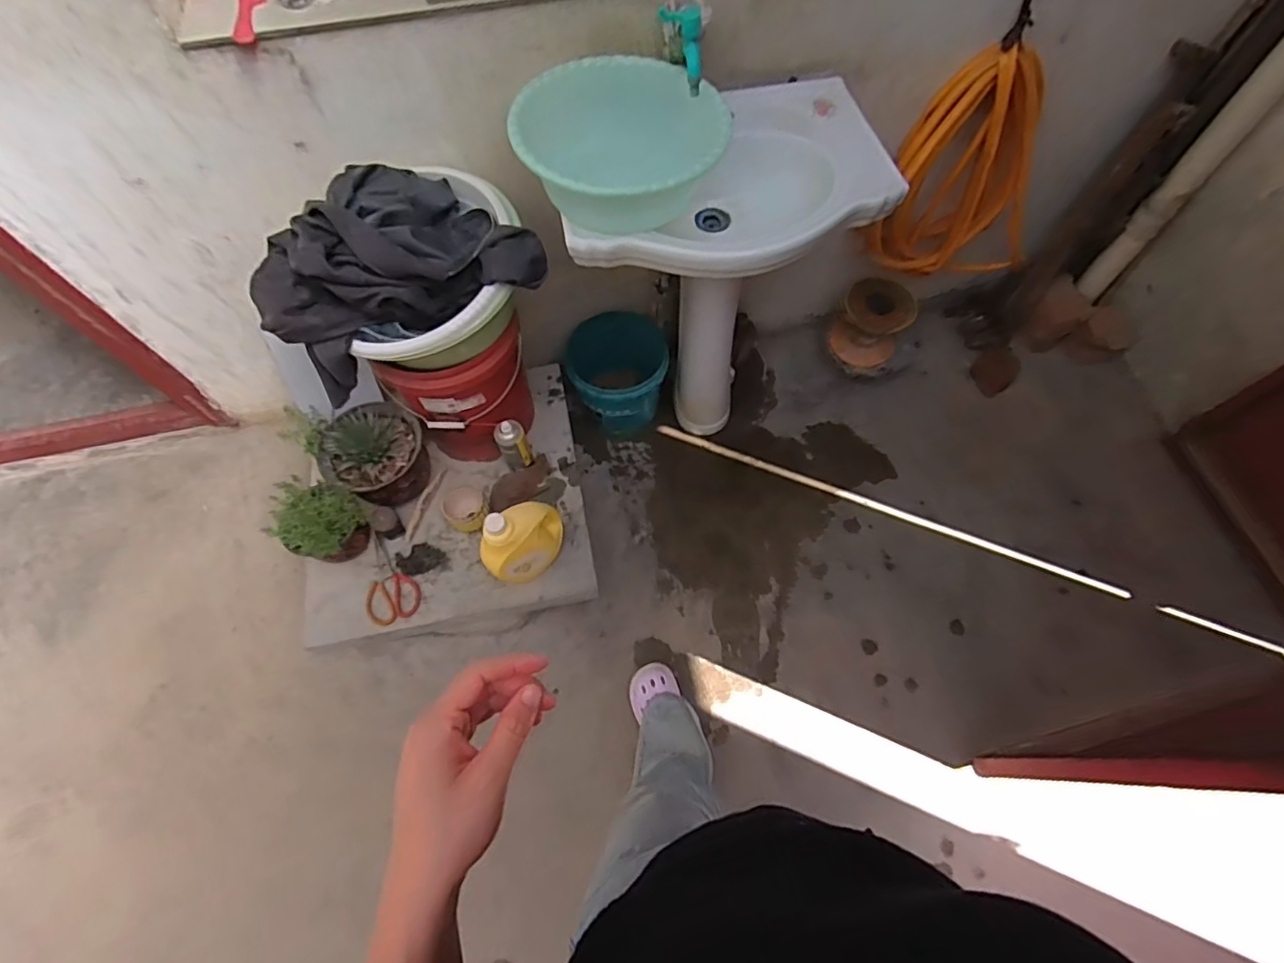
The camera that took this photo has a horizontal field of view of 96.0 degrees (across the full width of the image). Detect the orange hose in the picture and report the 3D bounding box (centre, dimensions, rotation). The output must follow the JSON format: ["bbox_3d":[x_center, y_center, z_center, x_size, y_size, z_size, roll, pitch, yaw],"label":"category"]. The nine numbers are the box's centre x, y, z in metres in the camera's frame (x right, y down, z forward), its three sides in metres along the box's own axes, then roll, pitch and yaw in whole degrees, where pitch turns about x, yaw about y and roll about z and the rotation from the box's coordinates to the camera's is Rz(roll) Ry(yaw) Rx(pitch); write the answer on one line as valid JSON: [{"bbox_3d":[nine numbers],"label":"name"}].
[{"bbox_3d":[0.764,-0.685,1.333,0.403,0.522,0.122,-12,65,-3],"label":"orange hose"}]

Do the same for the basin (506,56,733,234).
[{"bbox_3d":[-0.034,-0.553,0.981,0.340,0.151,0.324,-1,65,2],"label":"basin"}]

